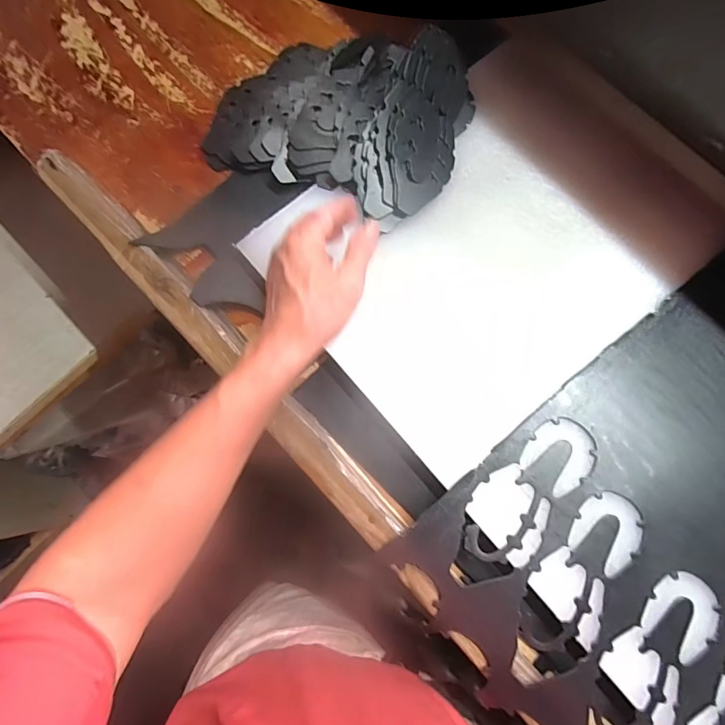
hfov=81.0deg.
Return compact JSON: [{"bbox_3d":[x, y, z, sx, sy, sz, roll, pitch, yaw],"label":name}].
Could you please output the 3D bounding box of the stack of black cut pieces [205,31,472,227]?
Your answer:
[{"bbox_3d":[-0.023,-0.262,0.435,0.250,0.070,0.182,25,80,5],"label":"stack of black cut pieces"}]

